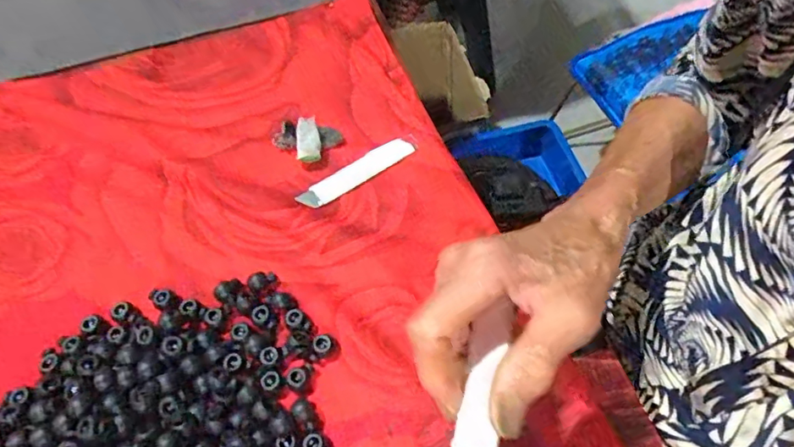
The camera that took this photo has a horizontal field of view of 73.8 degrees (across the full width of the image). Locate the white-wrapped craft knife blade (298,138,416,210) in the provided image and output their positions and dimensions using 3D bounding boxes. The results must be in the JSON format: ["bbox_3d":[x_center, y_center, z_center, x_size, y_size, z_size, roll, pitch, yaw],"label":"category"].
[{"bbox_3d":[-0.032,-0.042,0.429,0.102,0.004,0.021,-33,72,-17],"label":"white-wrapped craft knife blade"}]

